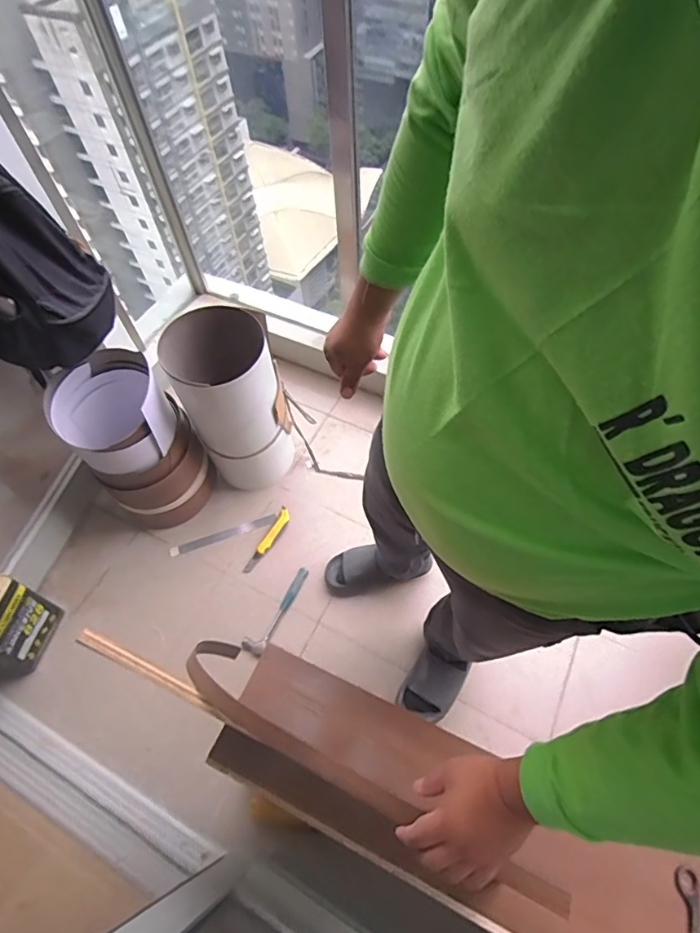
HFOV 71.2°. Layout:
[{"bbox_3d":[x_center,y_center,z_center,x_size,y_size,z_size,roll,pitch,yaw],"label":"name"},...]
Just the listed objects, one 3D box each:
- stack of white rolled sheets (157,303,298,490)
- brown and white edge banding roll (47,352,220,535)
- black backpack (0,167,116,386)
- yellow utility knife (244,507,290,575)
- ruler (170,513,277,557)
[{"bbox_3d":[-0.309,-0.157,1.329,0.240,0.490,0.248,-18,60,-7],"label":"stack of white rolled sheets"},{"bbox_3d":[-0.551,-0.045,1.309,0.260,0.473,0.251,-1,60,2],"label":"brown and white edge banding roll"},{"bbox_3d":[-0.665,-0.398,0.951,0.195,0.436,0.262,12,61,10],"label":"black backpack"},{"bbox_3d":[-0.235,0.210,1.393,0.039,0.026,0.211,26,64,17],"label":"yellow utility knife"},{"bbox_3d":[-0.366,0.201,1.424,0.314,0.009,0.031,-20,67,-9],"label":"ruler"}]

